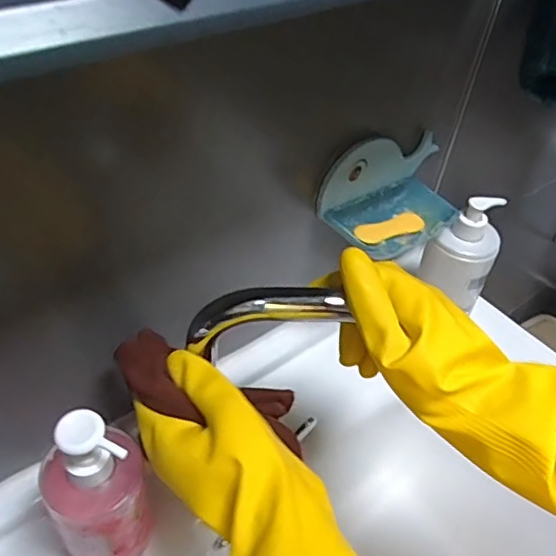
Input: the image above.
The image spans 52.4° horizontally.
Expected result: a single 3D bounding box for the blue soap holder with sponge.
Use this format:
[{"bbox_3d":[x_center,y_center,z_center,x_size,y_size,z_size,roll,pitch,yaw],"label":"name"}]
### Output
[{"bbox_3d":[0.122,-0.083,0.542,0.155,0.075,0.090,-29,54,-31],"label":"blue soap holder with sponge"}]

